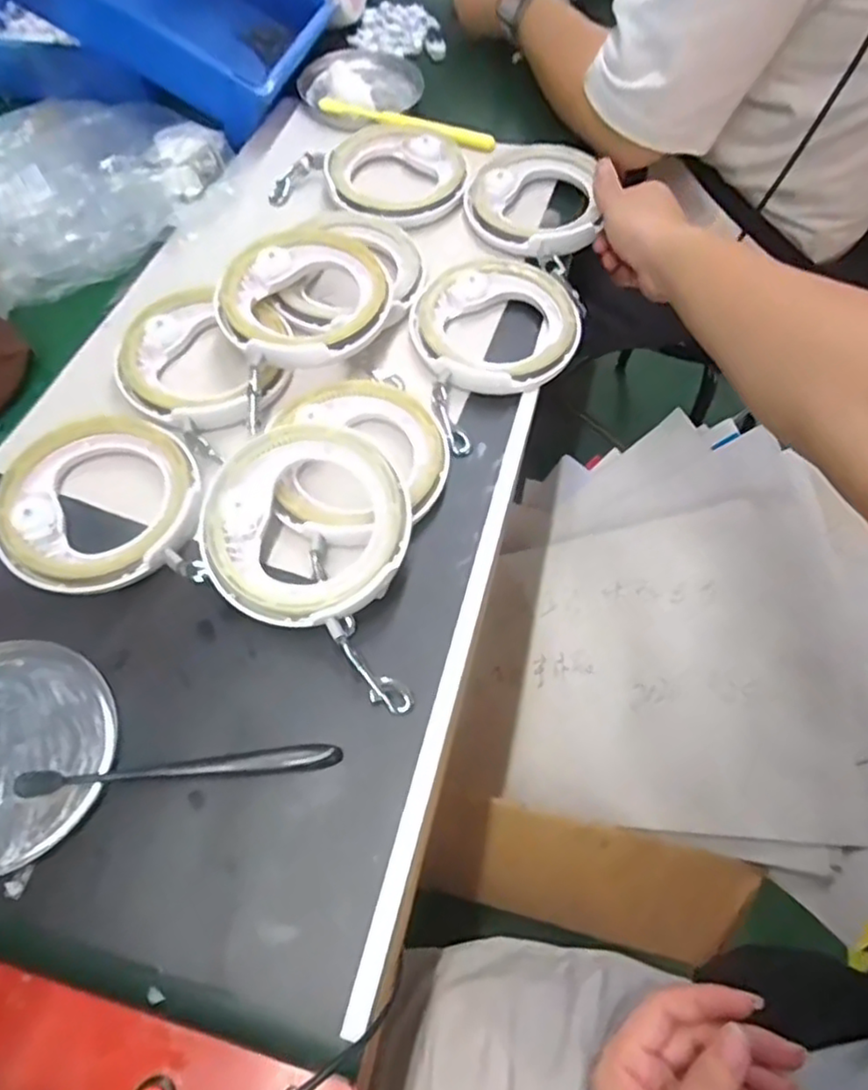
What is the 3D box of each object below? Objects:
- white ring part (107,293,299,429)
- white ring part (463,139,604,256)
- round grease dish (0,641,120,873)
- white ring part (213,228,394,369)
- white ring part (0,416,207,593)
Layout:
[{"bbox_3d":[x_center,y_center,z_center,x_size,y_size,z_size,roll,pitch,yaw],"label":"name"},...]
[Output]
[{"bbox_3d":[-0.174,-0.147,0.514,0.130,0.021,0.127,0,62,1],"label":"white ring part"},{"bbox_3d":[0.093,-0.312,0.602,0.125,0.029,0.126,0,62,1],"label":"white ring part"},{"bbox_3d":[-0.253,0.120,0.387,0.120,0.012,0.126,0,62,1],"label":"round grease dish"},{"bbox_3d":[-0.100,-0.190,0.514,0.126,0.020,0.121,1,67,-1],"label":"white ring part"},{"bbox_3d":[-0.228,-0.028,0.452,0.131,0.023,0.125,0,62,1],"label":"white ring part"}]

